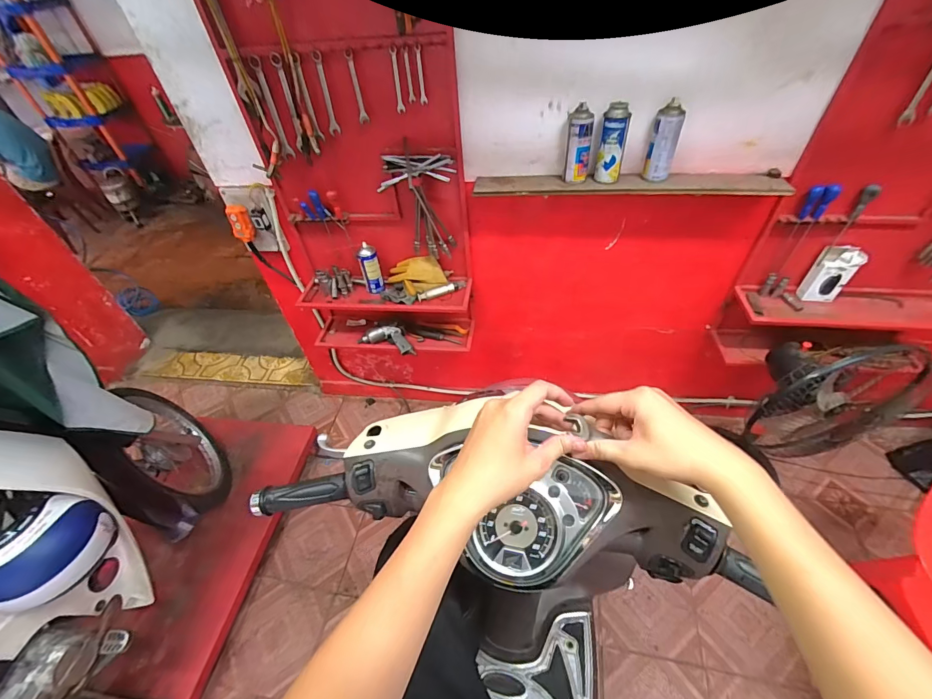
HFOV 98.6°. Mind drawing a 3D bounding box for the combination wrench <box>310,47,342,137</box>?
[{"bbox_3d":[-0.351,-0.637,1.003,0.029,0.179,0.012,0,47,6],"label":"combination wrench"}]

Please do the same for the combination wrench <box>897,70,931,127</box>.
[{"bbox_3d":[0.997,-0.583,0.858,0.031,0.185,0.007,6,44,12],"label":"combination wrench"}]

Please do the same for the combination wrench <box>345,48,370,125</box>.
[{"bbox_3d":[-0.269,-0.648,0.991,0.025,0.154,0.005,-5,46,1],"label":"combination wrench"}]

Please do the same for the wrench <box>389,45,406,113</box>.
[{"bbox_3d":[-0.165,-0.647,0.965,0.022,0.137,0.006,9,46,10],"label":"wrench"}]

